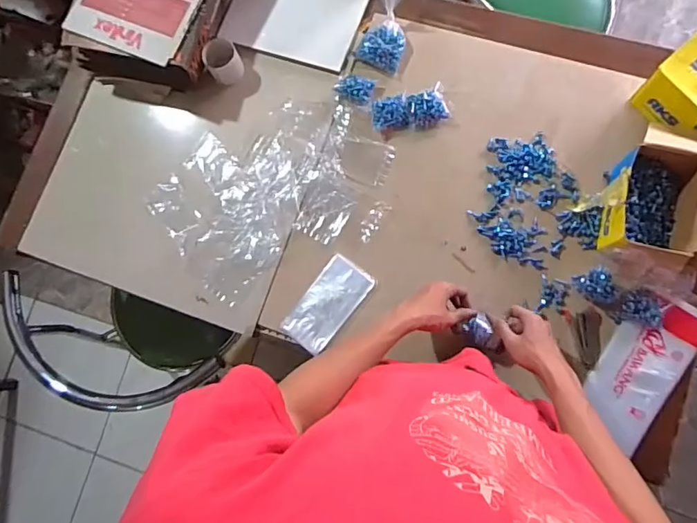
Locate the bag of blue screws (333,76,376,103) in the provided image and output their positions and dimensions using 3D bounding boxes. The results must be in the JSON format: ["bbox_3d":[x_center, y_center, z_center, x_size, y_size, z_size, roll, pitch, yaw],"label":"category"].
[{"bbox_3d":[0.011,-0.304,0.873,0.067,0.014,0.045,17,83,10],"label":"bag of blue screws"}]

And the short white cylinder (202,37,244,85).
[{"bbox_3d":[-0.224,-0.360,0.892,0.059,0.047,0.066,-34,78,1],"label":"short white cylinder"}]

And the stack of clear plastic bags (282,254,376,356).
[{"bbox_3d":[-0.034,0.070,0.823,0.082,0.016,0.157,37,87,11],"label":"stack of clear plastic bags"}]

